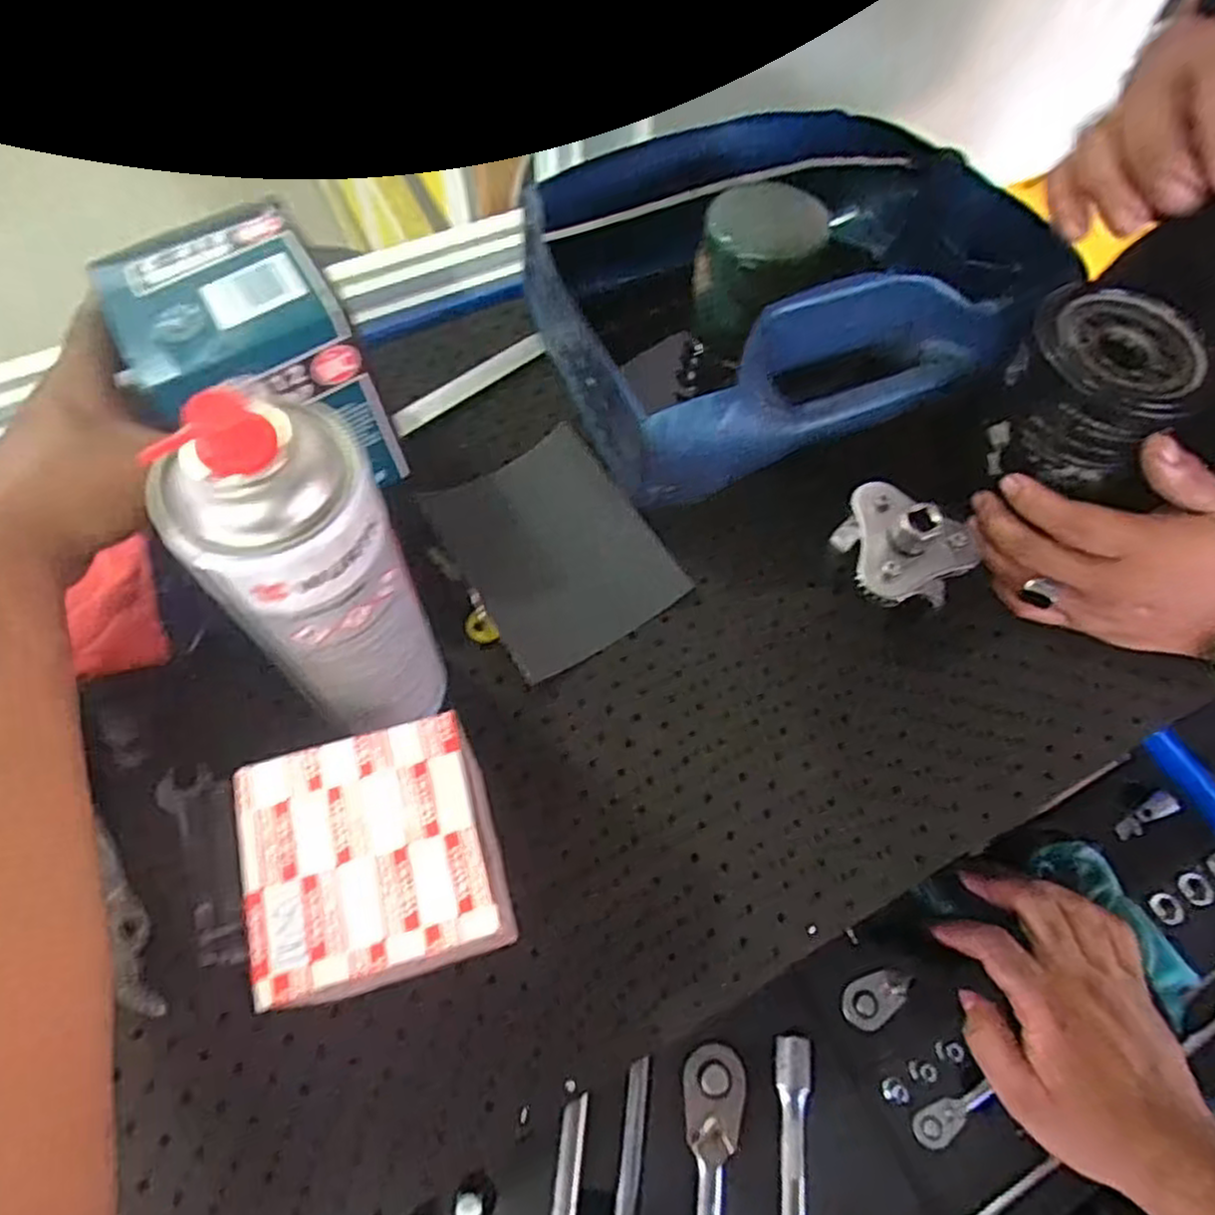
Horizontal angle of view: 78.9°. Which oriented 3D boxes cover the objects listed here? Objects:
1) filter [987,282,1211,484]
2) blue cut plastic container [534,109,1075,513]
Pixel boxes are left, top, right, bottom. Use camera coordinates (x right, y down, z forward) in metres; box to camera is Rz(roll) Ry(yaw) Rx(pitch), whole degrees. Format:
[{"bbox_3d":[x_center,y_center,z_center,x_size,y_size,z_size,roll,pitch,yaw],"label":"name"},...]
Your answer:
[{"bbox_3d":[0.252,-0.114,0.397,0.078,0.082,0.082,2,65,-5],"label":"filter"},{"bbox_3d":[0.114,-0.204,0.473,0.294,0.104,0.243,-21,68,-12],"label":"blue cut plastic container"}]

